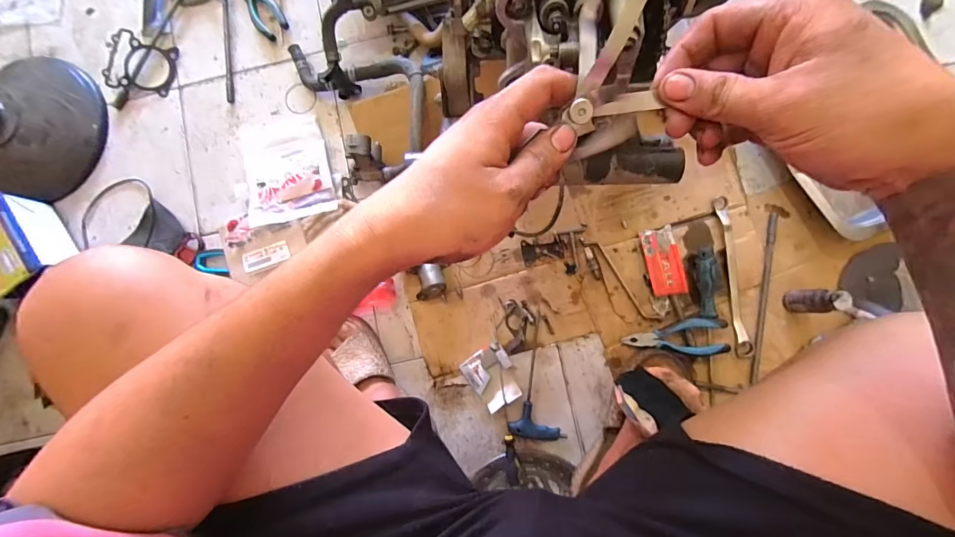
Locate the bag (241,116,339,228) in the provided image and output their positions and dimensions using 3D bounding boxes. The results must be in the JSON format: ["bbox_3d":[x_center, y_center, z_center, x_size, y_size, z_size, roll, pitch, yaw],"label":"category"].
[{"bbox_3d":[-0.340,-0.181,0.739,0.149,0.028,0.202,-15,81,3],"label":"bag"}]

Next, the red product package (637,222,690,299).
[{"bbox_3d":[0.302,-0.012,0.671,0.058,0.021,0.110,-11,81,4],"label":"red product package"}]

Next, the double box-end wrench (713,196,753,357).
[{"bbox_3d":[0.409,0.010,0.660,0.022,0.018,0.254,-6,81,5],"label":"double box-end wrench"}]

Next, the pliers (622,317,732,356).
[{"bbox_3d":[0.313,0.112,0.660,0.148,0.030,0.057,-4,81,5],"label":"pliers"}]

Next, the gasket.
[{"bbox_3d":[-0.640,-0.391,0.791,0.139,0.009,0.112,11,85,2],"label":"gasket"}]

